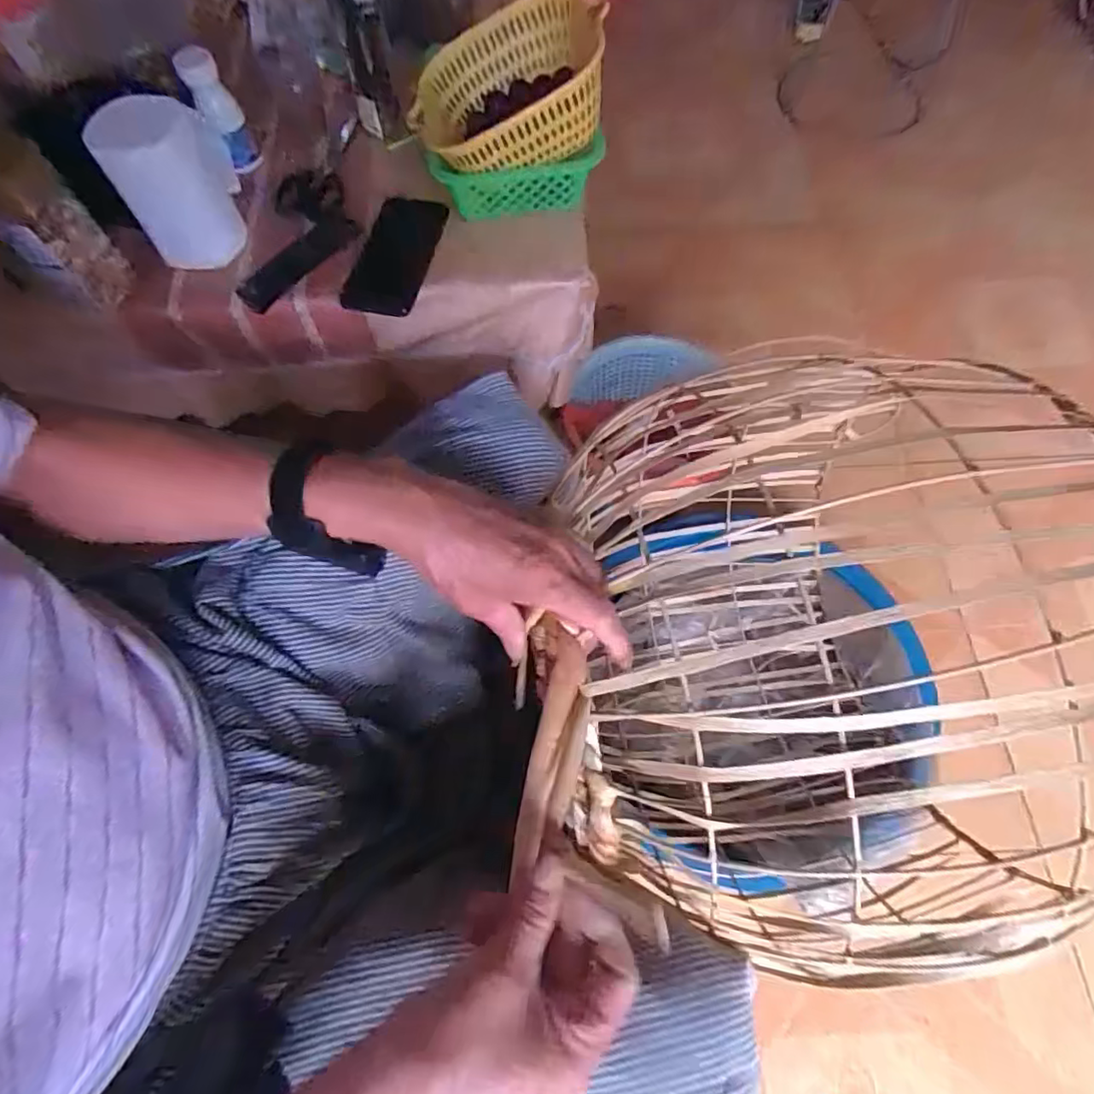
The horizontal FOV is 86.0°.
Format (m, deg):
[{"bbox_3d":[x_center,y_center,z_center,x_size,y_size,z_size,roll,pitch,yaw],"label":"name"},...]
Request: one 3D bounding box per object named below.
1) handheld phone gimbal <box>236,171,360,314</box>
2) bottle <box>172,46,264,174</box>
[{"bbox_3d":[-0.263,-0.349,0.649,0.108,0.027,0.200,4,67,4],"label":"handheld phone gimbal"},{"bbox_3d":[-0.361,-0.481,0.649,0.043,0.115,0.038,-33,40,-10],"label":"bottle"}]

